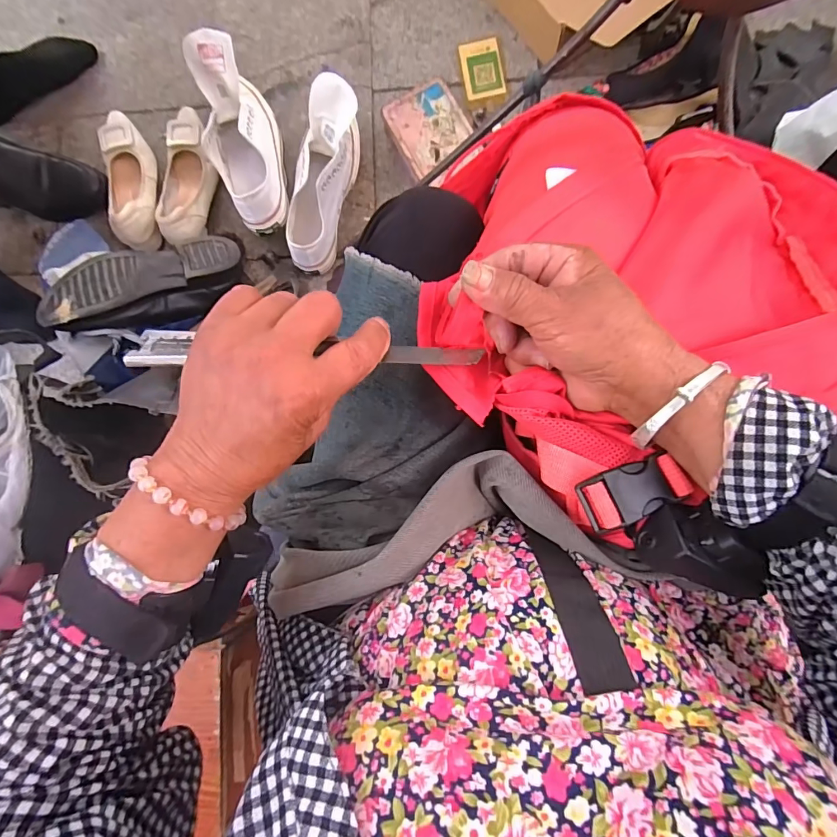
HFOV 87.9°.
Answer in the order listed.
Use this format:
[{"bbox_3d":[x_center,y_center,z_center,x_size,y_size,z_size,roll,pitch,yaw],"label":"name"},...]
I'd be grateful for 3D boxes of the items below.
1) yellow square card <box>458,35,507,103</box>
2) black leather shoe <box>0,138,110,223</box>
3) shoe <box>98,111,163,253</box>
[{"bbox_3d":[0.109,-0.591,0.736,0.066,0.007,0.101,-10,88,4],"label":"yellow square card"},{"bbox_3d":[-0.672,-0.408,0.738,0.273,0.095,0.093,9,87,-10],"label":"black leather shoe"},{"bbox_3d":[-0.489,-0.402,0.725,0.080,0.058,0.227,-14,86,2],"label":"shoe"}]

